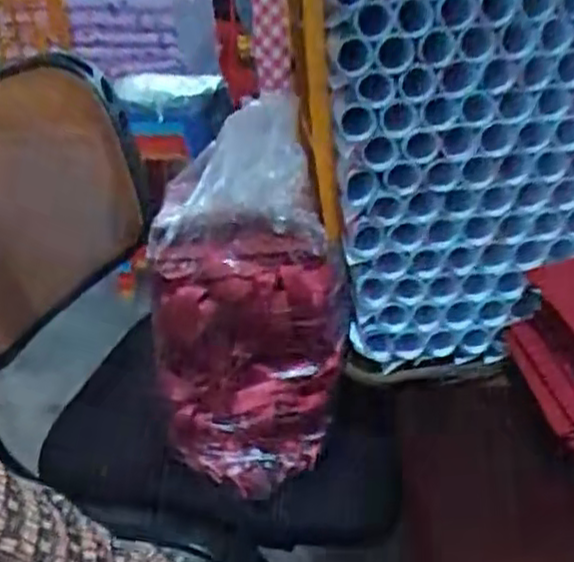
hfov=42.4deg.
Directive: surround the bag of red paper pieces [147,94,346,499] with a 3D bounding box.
[{"bbox_3d":[-0.034,0.012,0.678,0.170,0.356,0.127,0,-1,12],"label":"bag of red paper pieces"}]

